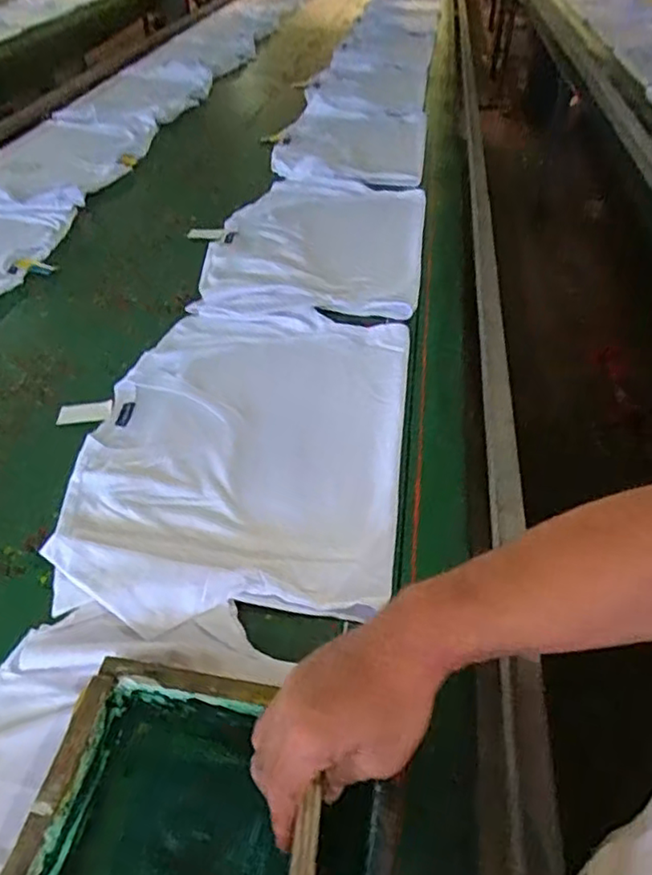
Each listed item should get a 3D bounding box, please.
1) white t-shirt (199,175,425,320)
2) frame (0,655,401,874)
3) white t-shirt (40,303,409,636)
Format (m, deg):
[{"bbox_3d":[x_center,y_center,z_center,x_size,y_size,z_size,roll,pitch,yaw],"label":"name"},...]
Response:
[{"bbox_3d":[-0.010,-0.386,1.215,0.380,0.024,0.548,5,43,6],"label":"white t-shirt"},{"bbox_3d":[-0.087,0.298,0.460,0.251,0.054,0.230,8,43,9],"label":"frame"},{"bbox_3d":[-0.096,-0.010,0.805,0.377,0.030,0.548,5,43,6],"label":"white t-shirt"}]

